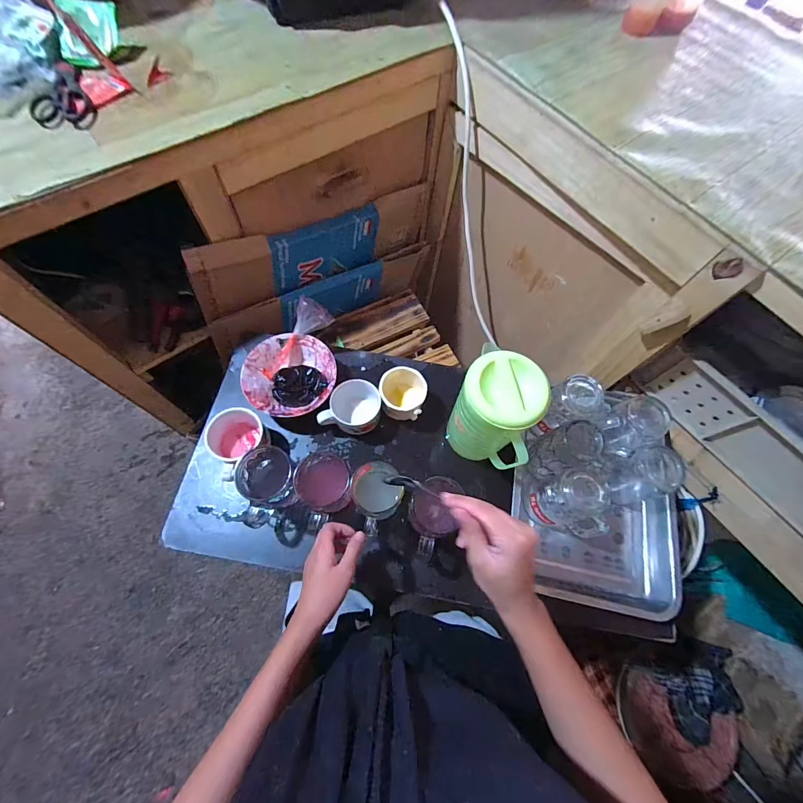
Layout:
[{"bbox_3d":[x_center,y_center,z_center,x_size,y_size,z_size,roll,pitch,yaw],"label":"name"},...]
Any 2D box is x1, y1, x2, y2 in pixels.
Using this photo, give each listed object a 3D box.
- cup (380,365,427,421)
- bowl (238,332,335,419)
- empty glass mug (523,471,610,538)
[{"bbox_3d":[0.002,-0.016,0.642,0.074,0.079,0.092,1,68,-1],"label":"cup"},{"bbox_3d":[-0.191,-0.041,0.642,0.152,0.048,0.147,1,68,-2],"label":"bowl"},{"bbox_3d":[0.247,0.159,0.559,0.077,0.124,0.081,1,68,-2],"label":"empty glass mug"}]

